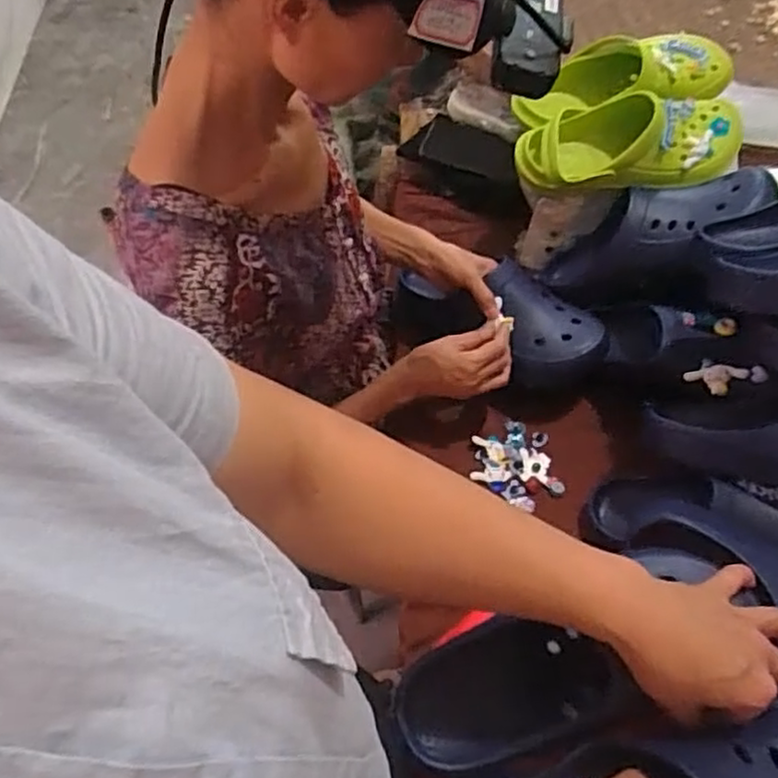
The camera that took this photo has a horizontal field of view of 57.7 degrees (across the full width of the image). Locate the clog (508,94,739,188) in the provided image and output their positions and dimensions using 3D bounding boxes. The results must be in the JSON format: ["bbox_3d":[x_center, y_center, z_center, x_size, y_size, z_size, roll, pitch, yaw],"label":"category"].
[{"bbox_3d":[0.304,-0.314,0.880,0.284,0.068,0.121,0,61,3],"label":"clog"}]

